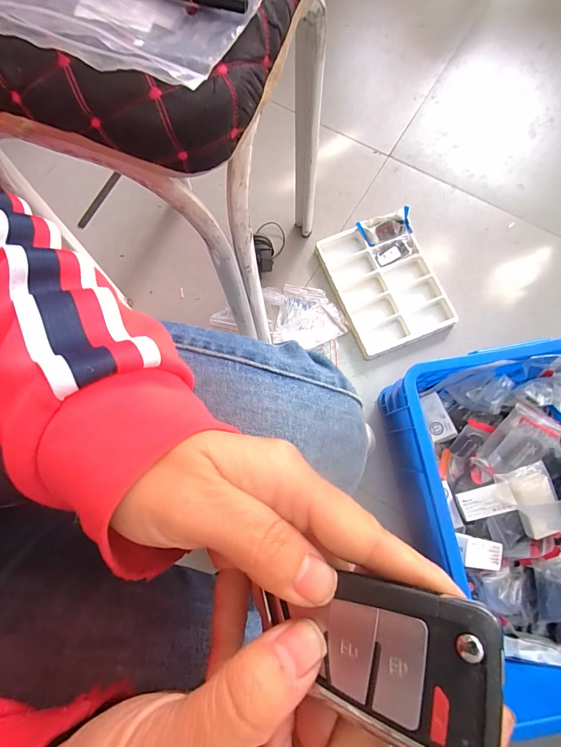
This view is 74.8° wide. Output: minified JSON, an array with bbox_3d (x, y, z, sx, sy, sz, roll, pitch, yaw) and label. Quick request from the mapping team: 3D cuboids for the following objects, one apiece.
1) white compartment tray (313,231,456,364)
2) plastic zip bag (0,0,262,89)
[{"bbox_3d":[0.191,-0.167,0.687,0.173,0.026,0.243,-22,78,-5],"label":"white compartment tray"},{"bbox_3d":[-0.098,-0.231,0.217,0.162,0.014,0.111,23,80,7],"label":"plastic zip bag"}]

